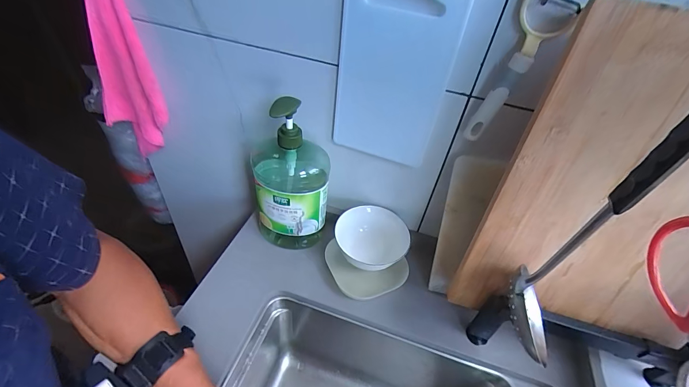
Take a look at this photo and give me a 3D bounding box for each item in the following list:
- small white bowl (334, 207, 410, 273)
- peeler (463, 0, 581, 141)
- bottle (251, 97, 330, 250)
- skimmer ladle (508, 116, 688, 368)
[{"bbox_3d":[0.046,0.083,0.580,0.112,0.055,0.126,35,51,26],"label":"small white bowl"},{"bbox_3d":[0.204,-0.139,0.393,0.056,0.173,0.033,27,48,19],"label":"peeler"},{"bbox_3d":[-0.085,-0.019,0.531,0.112,0.277,0.082,-2,45,-9],"label":"bottle"},{"bbox_3d":[0.230,0.063,0.305,0.065,0.325,0.075,-18,49,-23],"label":"skimmer ladle"}]

